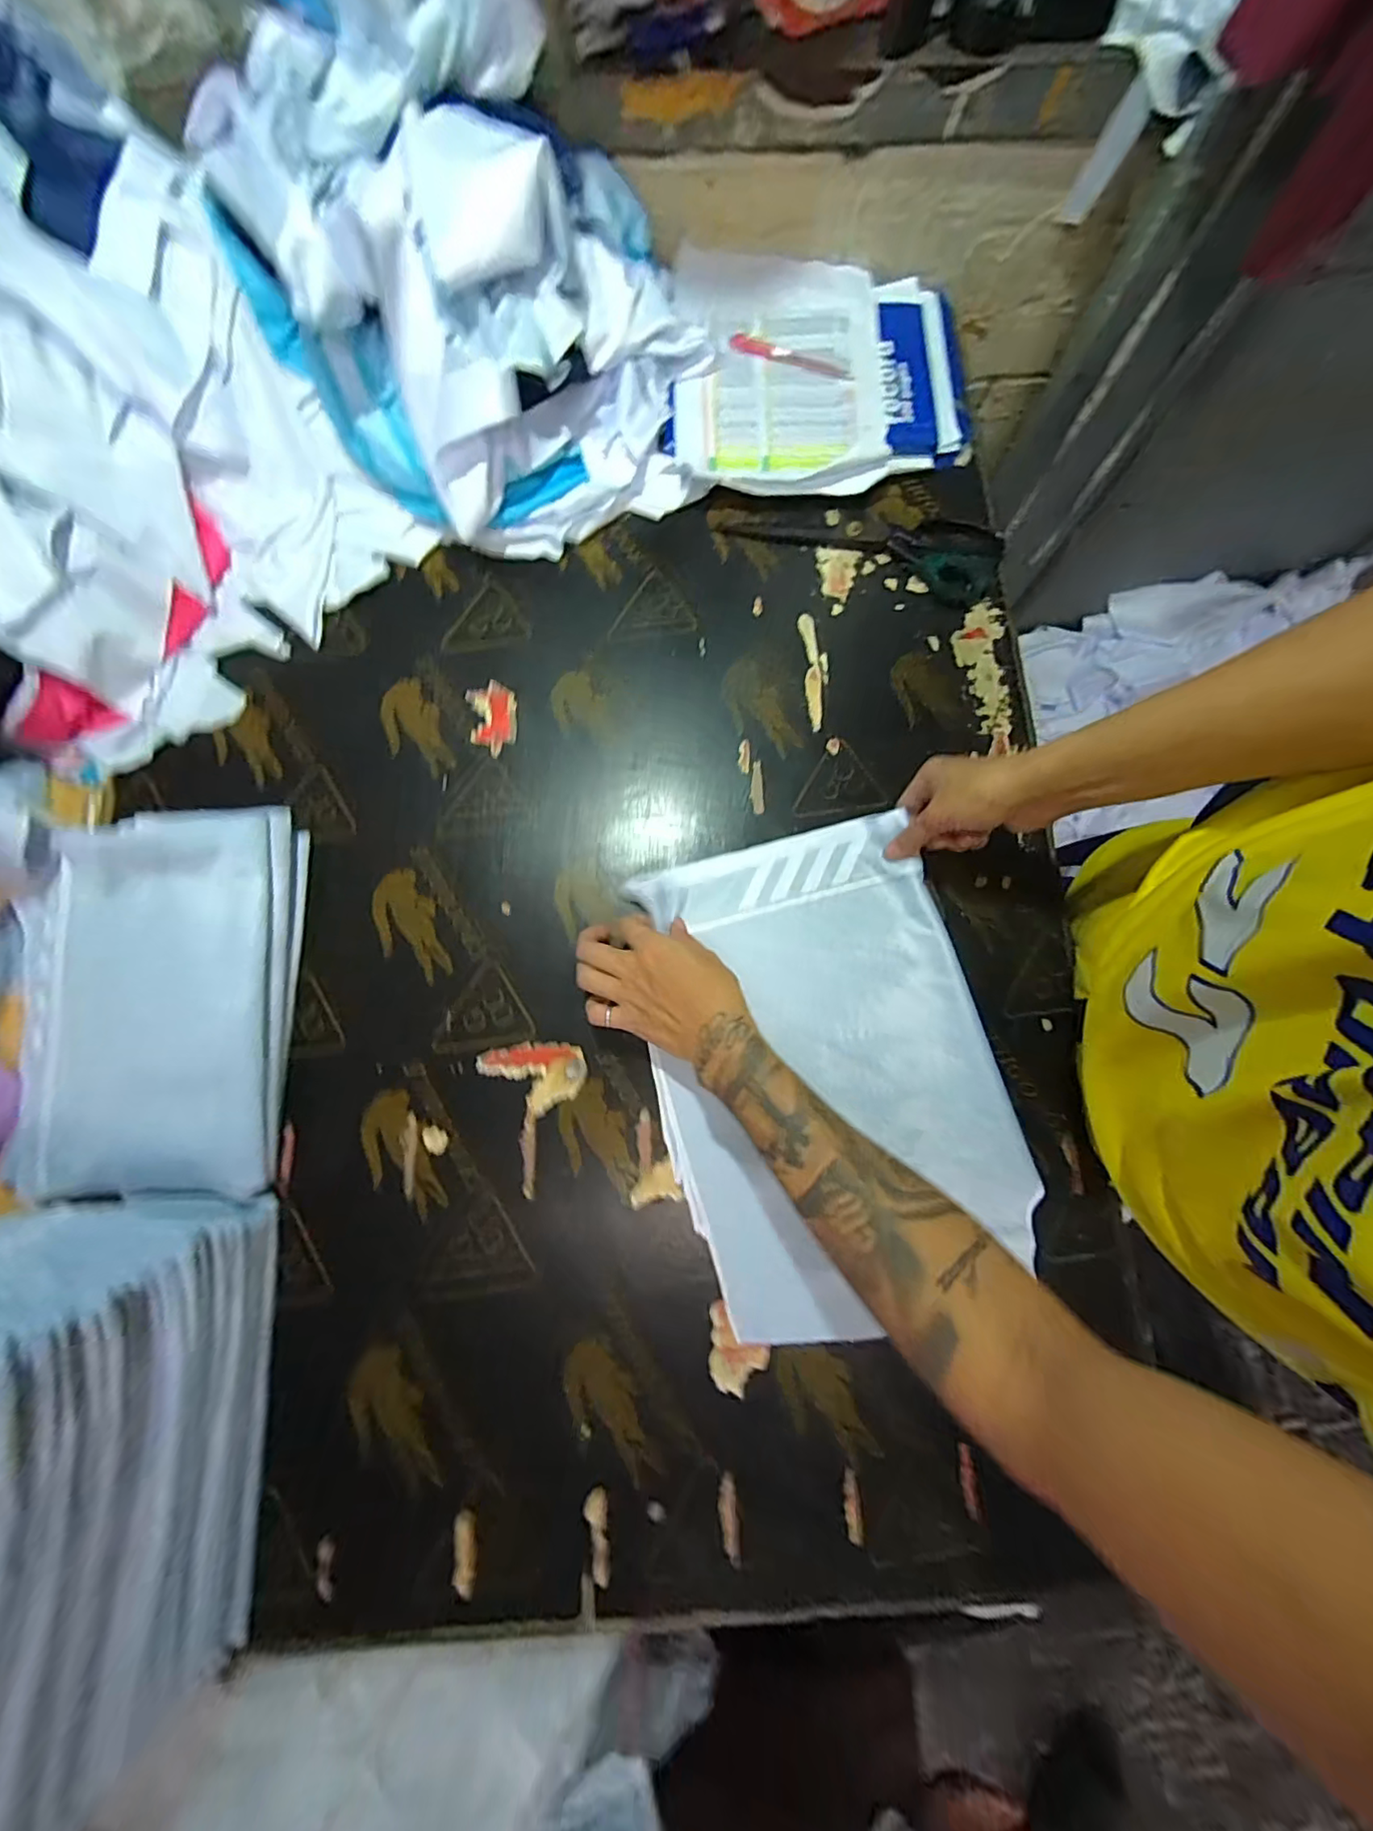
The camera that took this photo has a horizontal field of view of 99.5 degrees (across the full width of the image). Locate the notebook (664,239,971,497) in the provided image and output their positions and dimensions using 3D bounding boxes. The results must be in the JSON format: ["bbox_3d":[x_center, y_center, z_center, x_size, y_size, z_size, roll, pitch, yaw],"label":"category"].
[{"bbox_3d":[0.144,-0.577,0.626,0.313,0.027,0.277,-2,83,-4],"label":"notebook"}]

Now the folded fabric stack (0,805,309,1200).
[{"bbox_3d":[-0.448,0.071,0.490,0.203,0.063,0.313,-4,78,-1],"label":"folded fabric stack"}]

